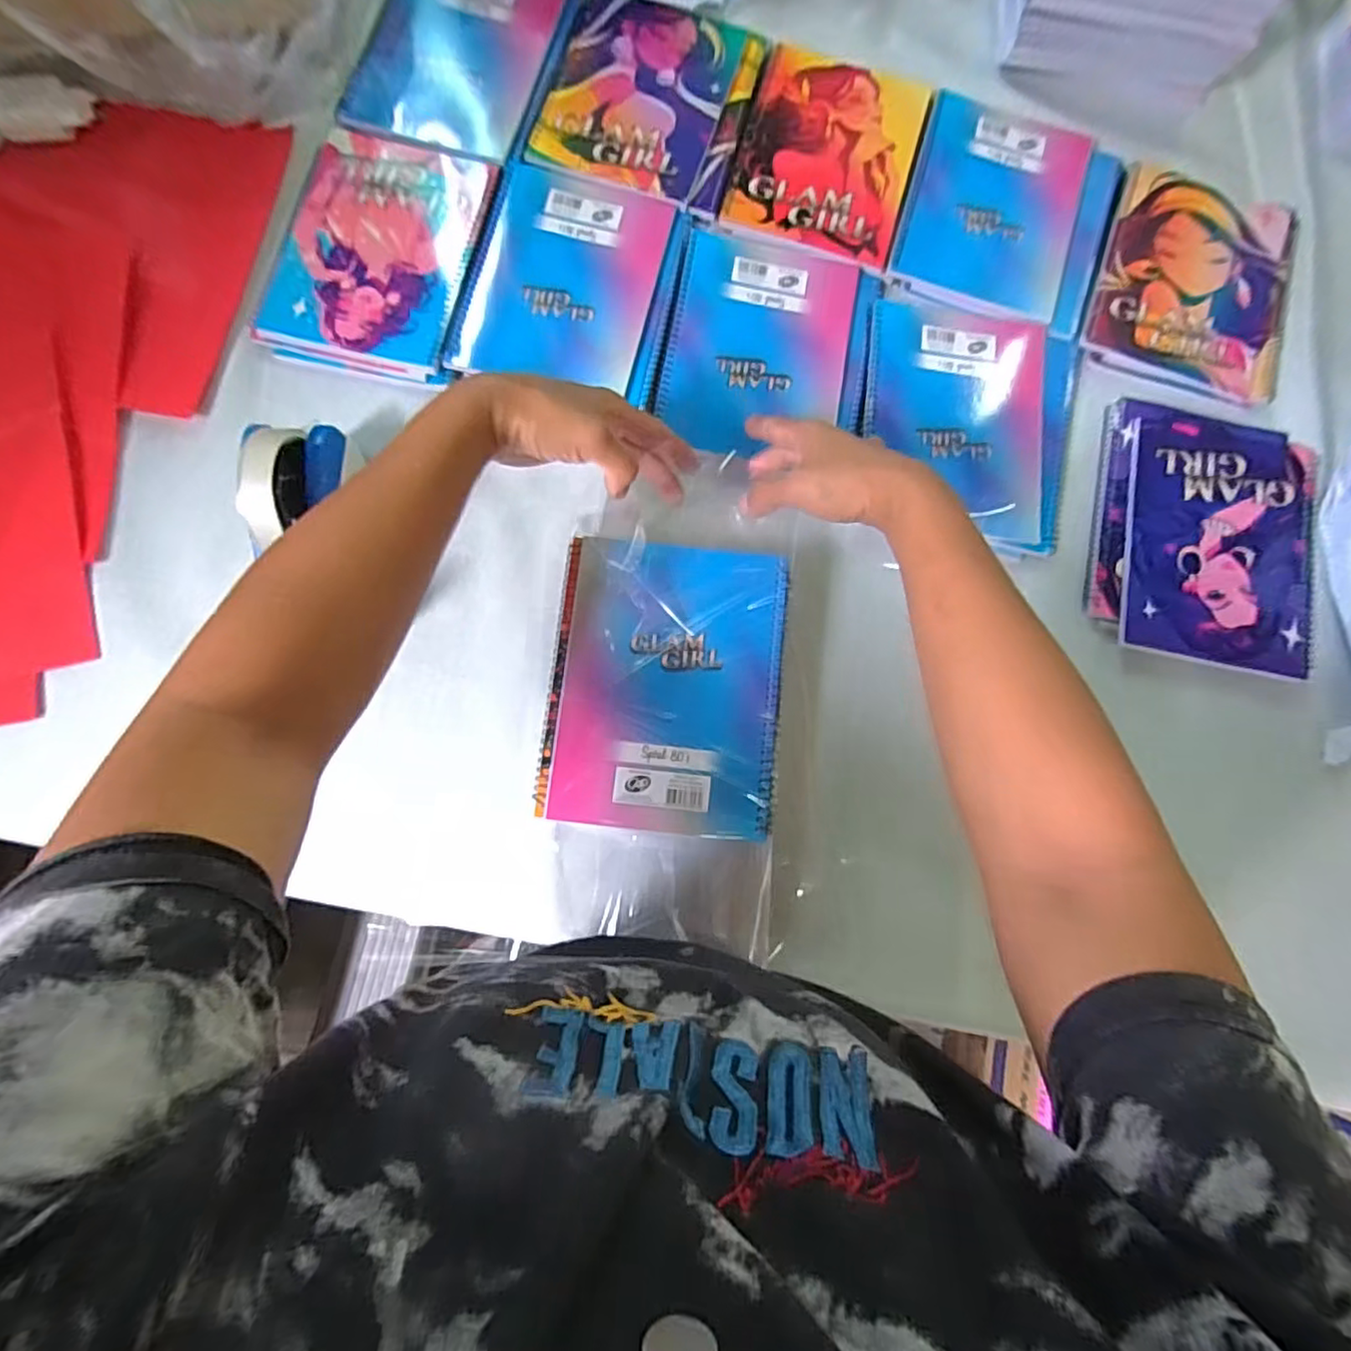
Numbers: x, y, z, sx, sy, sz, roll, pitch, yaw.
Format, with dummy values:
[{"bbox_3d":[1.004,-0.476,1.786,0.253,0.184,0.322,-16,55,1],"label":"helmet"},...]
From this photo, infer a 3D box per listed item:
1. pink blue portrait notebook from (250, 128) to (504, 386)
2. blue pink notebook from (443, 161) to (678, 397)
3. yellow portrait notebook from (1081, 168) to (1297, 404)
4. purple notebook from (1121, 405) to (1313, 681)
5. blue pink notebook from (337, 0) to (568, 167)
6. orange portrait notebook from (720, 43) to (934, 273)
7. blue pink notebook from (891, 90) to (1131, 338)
[{"bbox_3d":[-0.244,-0.353,0.532,0.149,0.007,0.205,14,80,0],"label":"pink blue portrait notebook"},{"bbox_3d":[-0.092,-0.329,0.534,0.149,0.007,0.191,12,80,0],"label":"blue pink notebook"},{"bbox_3d":[0.457,-0.343,0.563,0.167,0.009,0.207,16,80,0],"label":"yellow portrait notebook"},{"bbox_3d":[0.442,-0.111,0.522,0.146,0.009,0.211,11,80,-1],"label":"purple notebook"},{"bbox_3d":[-0.198,-0.550,0.575,0.159,0.019,0.203,14,80,0],"label":"blue pink notebook"},{"bbox_3d":[0.136,-0.462,0.569,0.149,0.006,0.198,16,80,0],"label":"orange portrait notebook"},{"bbox_3d":[0.294,-0.411,0.570,0.174,0.009,0.204,20,80,1],"label":"blue pink notebook"}]

